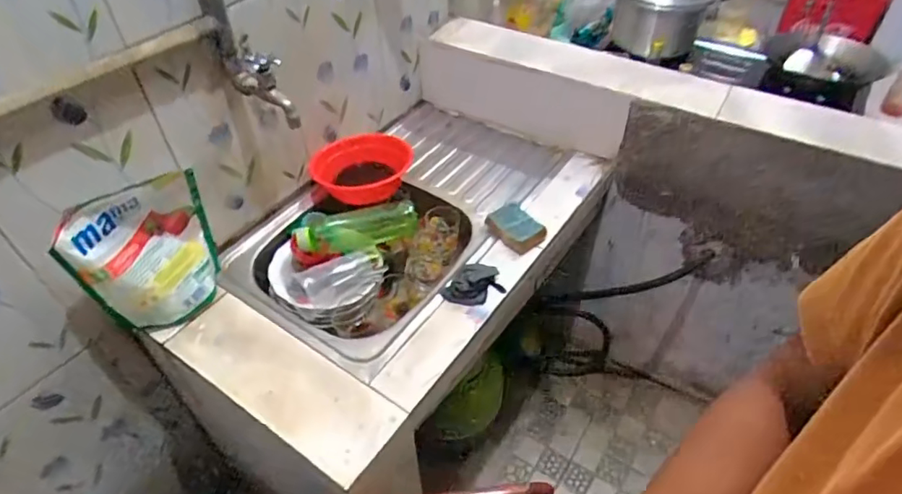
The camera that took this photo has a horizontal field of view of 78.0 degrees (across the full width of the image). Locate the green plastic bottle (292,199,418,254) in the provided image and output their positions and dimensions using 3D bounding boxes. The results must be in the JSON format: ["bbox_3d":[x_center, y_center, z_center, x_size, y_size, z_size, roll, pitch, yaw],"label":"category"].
[{"bbox_3d":[-0.174,-0.034,1.032,0.219,0.074,0.050,-12,47,-11],"label":"green plastic bottle"}]

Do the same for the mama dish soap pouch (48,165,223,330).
[{"bbox_3d":[-0.441,0.013,0.831,0.058,0.228,0.198,31,54,27],"label":"mama dish soap pouch"}]

